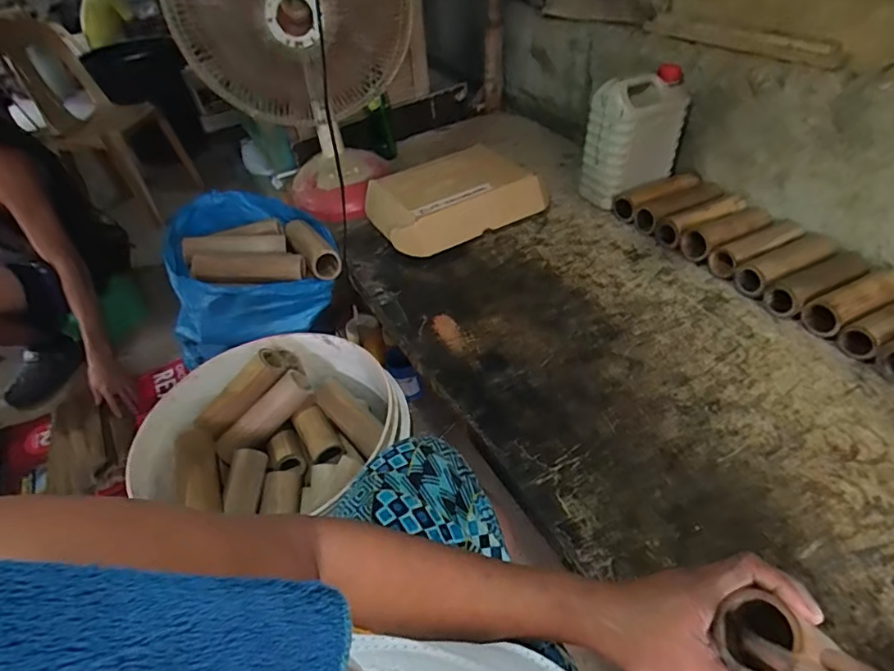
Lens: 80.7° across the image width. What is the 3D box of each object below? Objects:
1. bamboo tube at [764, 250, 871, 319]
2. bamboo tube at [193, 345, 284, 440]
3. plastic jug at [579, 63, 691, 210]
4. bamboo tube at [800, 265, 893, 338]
[{"bbox_3d":[0.579,-0.078,0.811,0.188,0.049,0.058,-21,44,-18],"label":"bamboo tube"},{"bbox_3d":[-0.332,0.093,0.851,0.170,0.042,0.039,-45,47,4],"label":"bamboo tube"},{"bbox_3d":[0.359,-0.374,1.015,0.172,0.231,0.095,-25,45,-22],"label":"plastic jug"},{"bbox_3d":[0.613,-0.049,0.779,0.180,0.048,0.059,-21,44,-18],"label":"bamboo tube"}]

